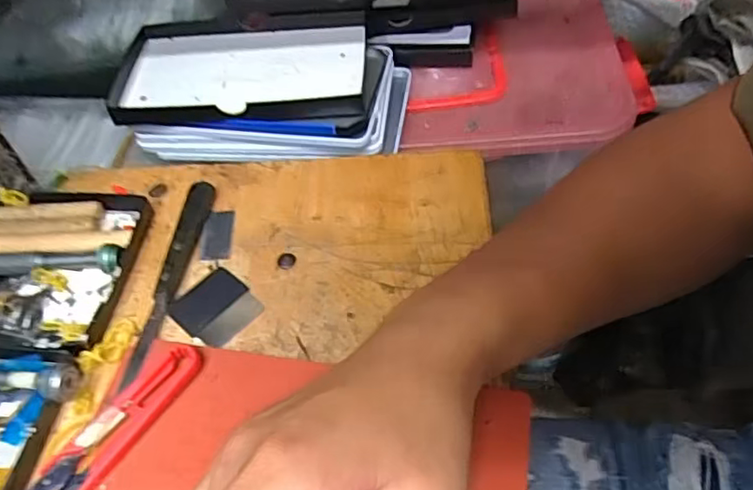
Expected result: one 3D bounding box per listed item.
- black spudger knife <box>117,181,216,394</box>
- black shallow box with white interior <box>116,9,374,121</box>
[{"bbox_3d":[-0.115,0.014,0.345,0.014,0.010,0.136,3,51,8],"label":"black spudger knife"},{"bbox_3d":[-0.101,-0.131,0.457,0.183,0.028,0.111,-3,50,3],"label":"black shallow box with white interior"}]

